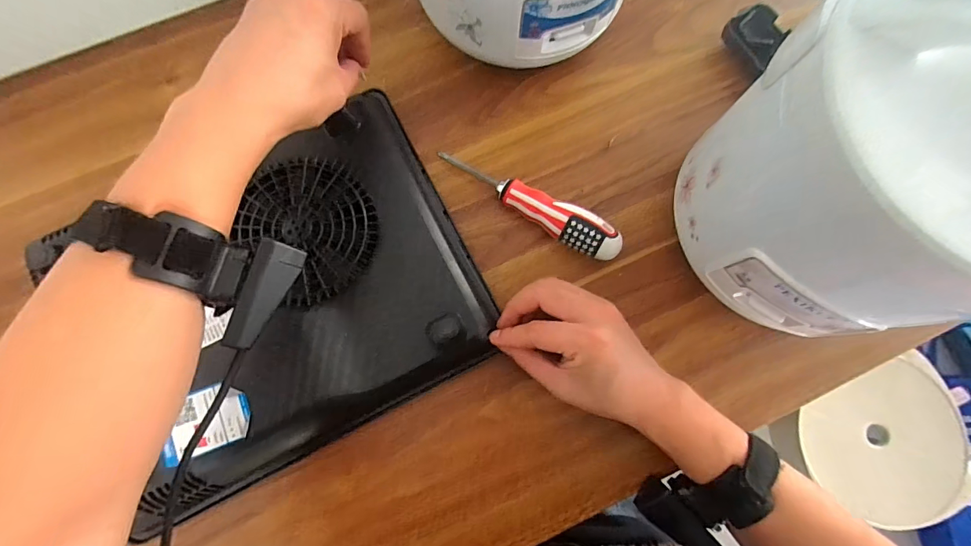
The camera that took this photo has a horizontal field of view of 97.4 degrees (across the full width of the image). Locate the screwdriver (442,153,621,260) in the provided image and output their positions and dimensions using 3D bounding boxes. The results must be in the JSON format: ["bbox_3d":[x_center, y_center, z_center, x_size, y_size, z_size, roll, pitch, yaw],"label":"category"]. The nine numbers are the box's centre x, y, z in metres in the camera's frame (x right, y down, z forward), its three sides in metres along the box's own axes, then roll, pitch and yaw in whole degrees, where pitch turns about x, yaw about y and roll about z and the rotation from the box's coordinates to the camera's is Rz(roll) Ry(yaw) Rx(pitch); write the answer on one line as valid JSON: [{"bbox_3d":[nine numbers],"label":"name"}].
[{"bbox_3d":[0.036,-0.060,0.383,0.176,0.036,0.031,28,80,5],"label":"screwdriver"}]

